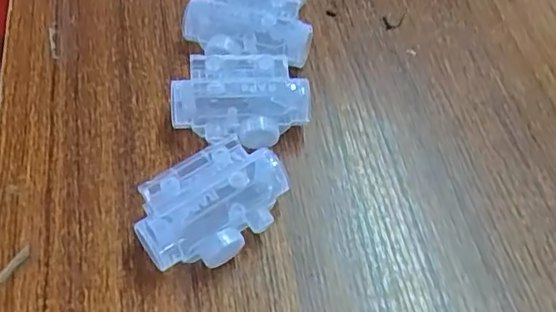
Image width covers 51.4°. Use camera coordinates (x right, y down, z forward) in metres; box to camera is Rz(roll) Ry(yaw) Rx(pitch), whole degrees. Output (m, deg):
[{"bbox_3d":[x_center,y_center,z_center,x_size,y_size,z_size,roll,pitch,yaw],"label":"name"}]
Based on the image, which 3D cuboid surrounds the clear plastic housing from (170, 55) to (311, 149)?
[{"bbox_3d":[-0.018,-0.026,0.295,0.067,0.028,0.046,5,56,0],"label":"clear plastic housing"}]

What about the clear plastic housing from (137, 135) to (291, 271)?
[{"bbox_3d":[-0.029,0.024,0.263,0.069,0.030,0.042,-33,63,-22],"label":"clear plastic housing"}]

